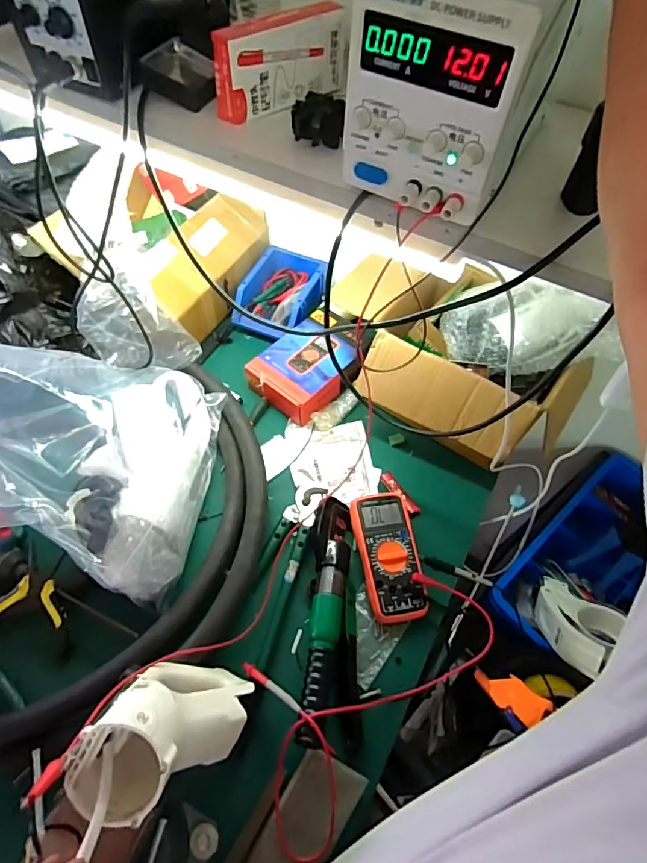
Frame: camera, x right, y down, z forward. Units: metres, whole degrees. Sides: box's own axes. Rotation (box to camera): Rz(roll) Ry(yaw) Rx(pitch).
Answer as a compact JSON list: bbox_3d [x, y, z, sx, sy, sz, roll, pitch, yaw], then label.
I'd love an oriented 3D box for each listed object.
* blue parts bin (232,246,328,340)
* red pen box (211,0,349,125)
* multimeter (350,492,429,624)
[{"bbox_3d":[-0.078,-0.263,0.912,0.142,0.069,0.203,22,59,11],"label":"blue parts bin"},{"bbox_3d":[-0.041,-0.387,0.497,0.156,0.073,0.029,-34,65,-21],"label":"red pen box"},{"bbox_3d":[0.091,0.175,0.669,0.081,0.040,0.171,-6,58,-6],"label":"multimeter"}]

